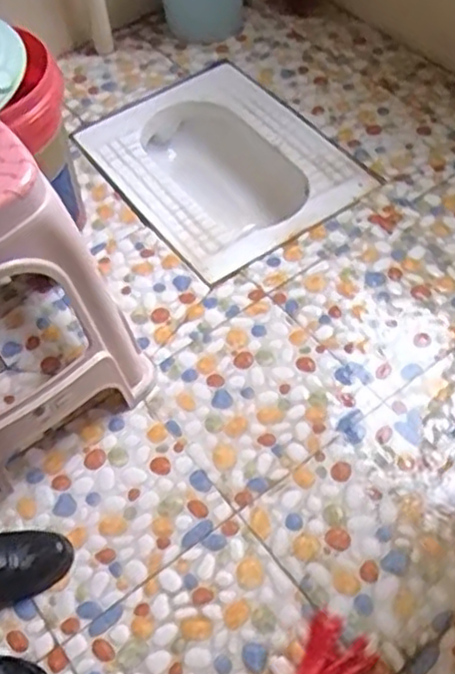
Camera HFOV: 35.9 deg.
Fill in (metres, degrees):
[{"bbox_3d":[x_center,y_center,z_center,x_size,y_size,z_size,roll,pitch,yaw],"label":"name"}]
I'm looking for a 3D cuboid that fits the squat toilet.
[{"bbox_3d":[-0.016,-0.344,1.558,0.448,0.152,0.553,-33,57,-19],"label":"squat toilet"}]

